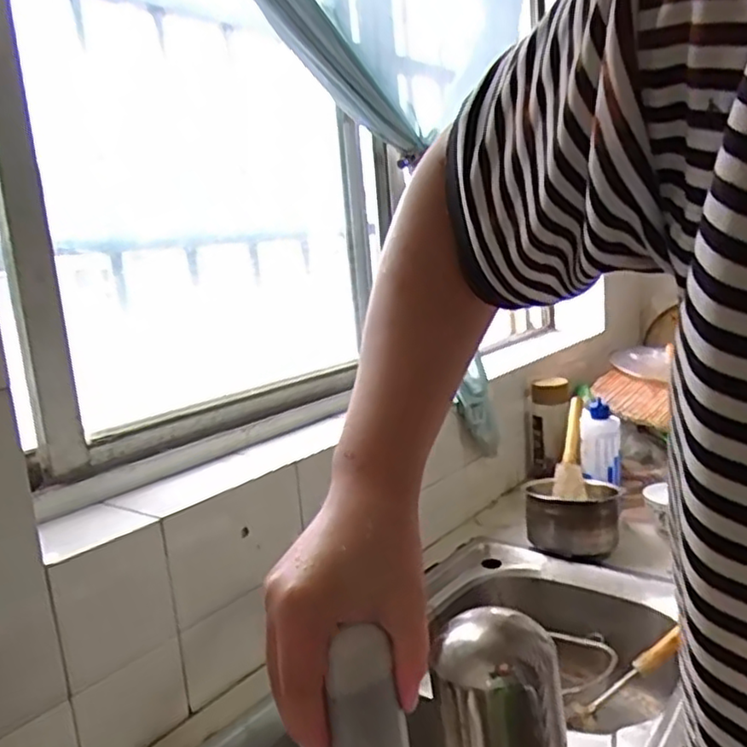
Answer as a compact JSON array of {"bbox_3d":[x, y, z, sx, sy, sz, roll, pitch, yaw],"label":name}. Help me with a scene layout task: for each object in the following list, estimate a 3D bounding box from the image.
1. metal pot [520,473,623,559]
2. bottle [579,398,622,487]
[{"bbox_3d":[0.311,0.223,1.043,0.141,0.093,0.149,-2,11,18],"label":"metal pot"},{"bbox_3d":[0.376,0.112,1.107,0.064,0.139,0.059,-3,11,17],"label":"bottle"}]

